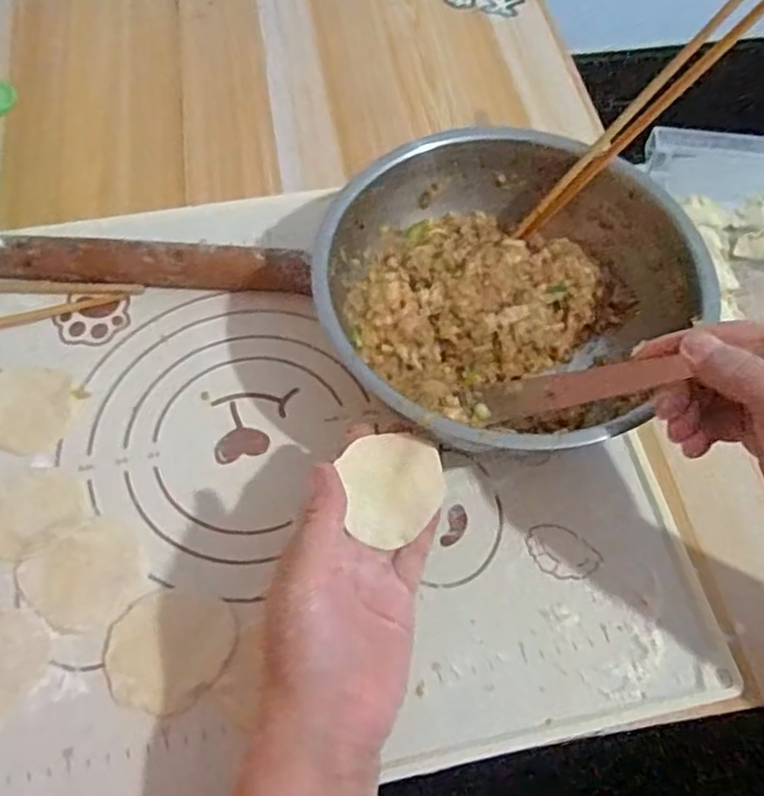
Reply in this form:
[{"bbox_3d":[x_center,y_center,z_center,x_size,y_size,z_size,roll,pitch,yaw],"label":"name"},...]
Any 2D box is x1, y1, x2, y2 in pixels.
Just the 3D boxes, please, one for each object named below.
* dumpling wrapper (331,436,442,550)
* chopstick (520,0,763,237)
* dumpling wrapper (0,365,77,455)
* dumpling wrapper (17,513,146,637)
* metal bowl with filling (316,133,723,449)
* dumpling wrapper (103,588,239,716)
[{"bbox_3d":[0.007,0.045,0.365,0.052,0.004,0.054,-14,81,-14],"label":"dumpling wrapper"},{"bbox_3d":[0.173,-0.179,0.428,0.010,0.223,0.009,7,48,-49],"label":"chopstick"},{"bbox_3d":[-0.224,0.005,0.439,0.060,0.004,0.057,1,61,-2],"label":"dumpling wrapper"},{"bbox_3d":[-0.165,0.096,0.392,0.060,0.004,0.061,1,61,-2],"label":"dumpling wrapper"},{"bbox_3d":[0.071,-0.061,0.442,0.215,0.086,0.208,1,61,-2],"label":"metal bowl with filling"},{"bbox_3d":[-0.114,0.133,0.376,0.065,0.004,0.063,1,61,-2],"label":"dumpling wrapper"}]

